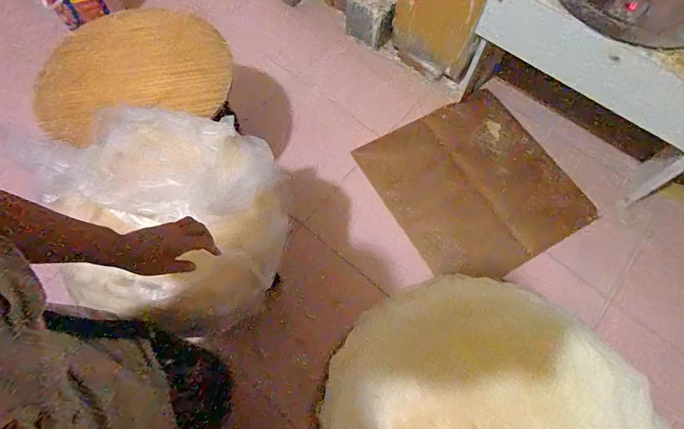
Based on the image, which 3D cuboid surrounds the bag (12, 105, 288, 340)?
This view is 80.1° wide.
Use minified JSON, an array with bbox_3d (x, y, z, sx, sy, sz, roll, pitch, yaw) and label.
[{"bbox_3d":[-0.395,-0.001,0.878,0.517,0.120,0.460,6,66,0],"label":"bag"}]

